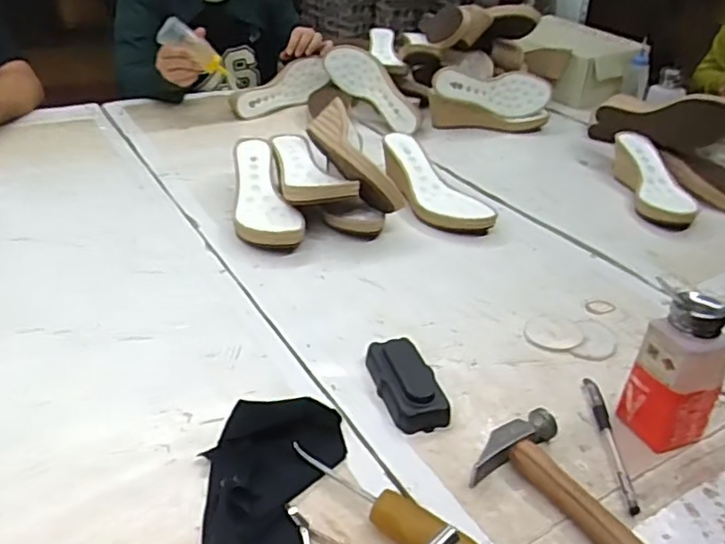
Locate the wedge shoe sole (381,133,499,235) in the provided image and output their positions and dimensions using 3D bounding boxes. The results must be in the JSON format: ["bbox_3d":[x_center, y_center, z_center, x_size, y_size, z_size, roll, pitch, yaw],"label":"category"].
[{"bbox_3d":[0.104,-0.127,0.903,0.084,0.074,0.222,-9,34,-19],"label":"wedge shoe sole"}]

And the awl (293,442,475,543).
[{"bbox_3d":[0.022,0.175,0.452,0.182,0.023,0.025,22,36,27],"label":"awl"}]

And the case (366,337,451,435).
[{"bbox_3d":[0.040,0.101,0.575,0.051,0.023,0.105,-7,33,-16],"label":"case"}]

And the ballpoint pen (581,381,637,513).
[{"bbox_3d":[0.212,0.142,0.537,0.014,0.007,0.148,5,32,2],"label":"ballpoint pen"}]

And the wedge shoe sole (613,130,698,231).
[{"bbox_3d":[0.441,-0.142,0.946,0.078,0.067,0.215,5,32,2],"label":"wedge shoe sole"}]

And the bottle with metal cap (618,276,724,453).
[{"bbox_3d":[0.260,0.081,0.517,0.046,0.136,0.057,-11,35,-22],"label":"bottle with metal cap"}]

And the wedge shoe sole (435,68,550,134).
[{"bbox_3d":[0.243,-0.324,1.197,0.234,0.107,0.064,0,32,-7],"label":"wedge shoe sole"}]

